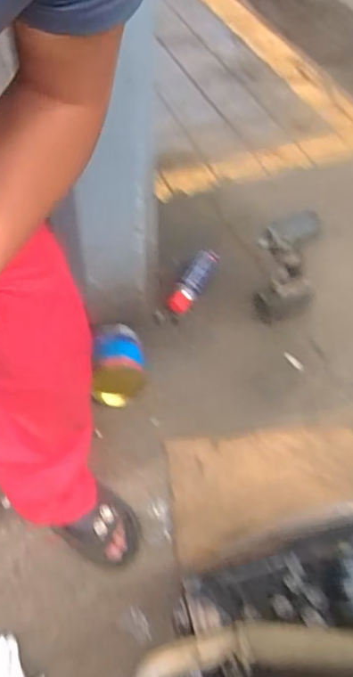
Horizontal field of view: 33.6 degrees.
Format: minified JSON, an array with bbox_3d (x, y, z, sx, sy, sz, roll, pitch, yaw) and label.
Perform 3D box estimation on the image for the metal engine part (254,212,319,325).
[{"bbox_3d":[0.250,-0.149,1.314,0.128,0.280,0.117,21,55,14],"label":"metal engine part"}]

